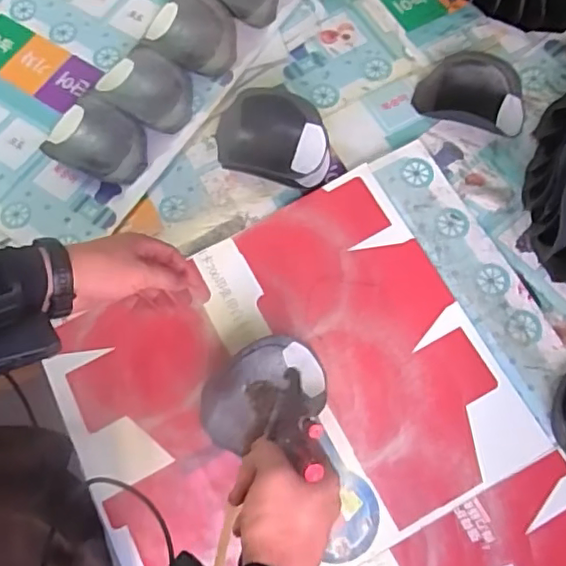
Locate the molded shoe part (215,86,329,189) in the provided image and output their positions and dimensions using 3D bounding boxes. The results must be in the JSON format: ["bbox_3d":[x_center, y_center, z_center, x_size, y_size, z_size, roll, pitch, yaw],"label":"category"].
[{"bbox_3d":[-0.018,-0.179,0.746,0.155,0.070,0.103,20,71,10],"label":"molded shoe part"}]

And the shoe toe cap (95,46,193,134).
[{"bbox_3d":[-0.189,-0.269,0.827,0.145,0.032,0.102,39,75,15],"label":"shoe toe cap"}]

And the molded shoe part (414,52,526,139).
[{"bbox_3d":[0.246,-0.249,0.763,0.140,0.046,0.100,12,70,7],"label":"molded shoe part"}]

